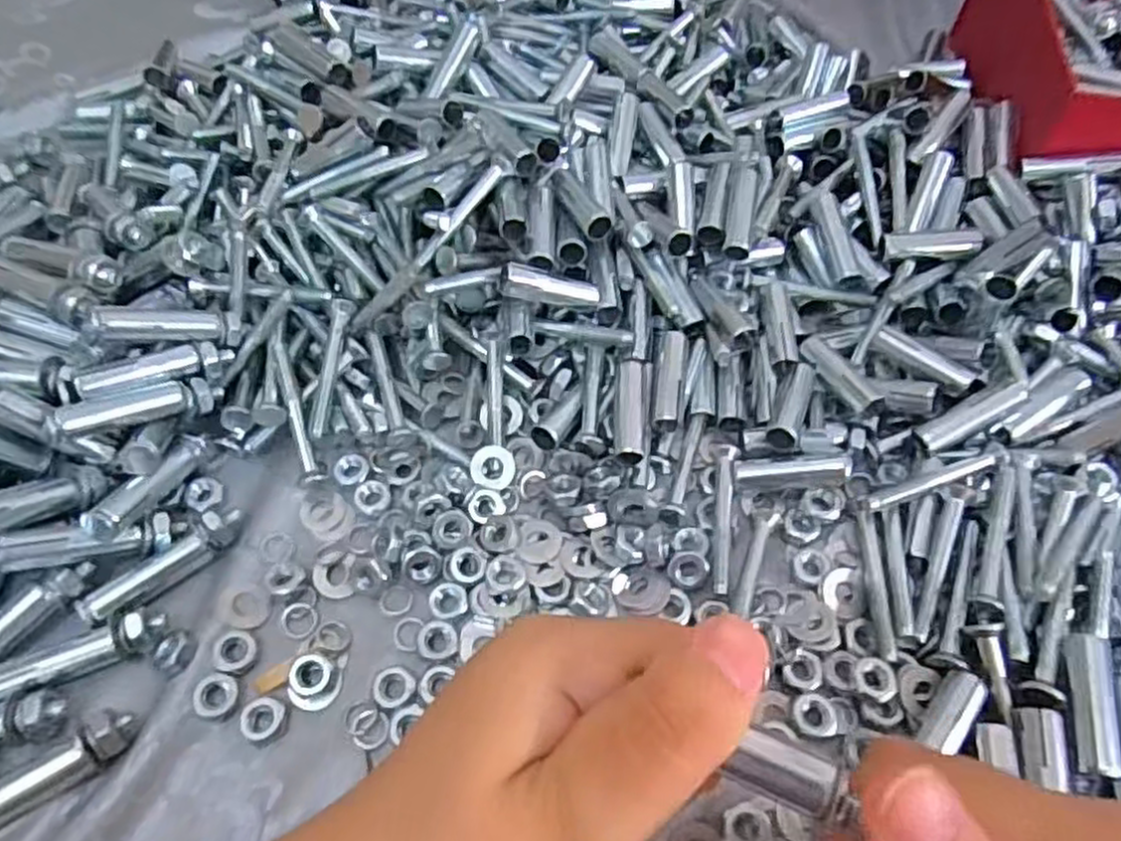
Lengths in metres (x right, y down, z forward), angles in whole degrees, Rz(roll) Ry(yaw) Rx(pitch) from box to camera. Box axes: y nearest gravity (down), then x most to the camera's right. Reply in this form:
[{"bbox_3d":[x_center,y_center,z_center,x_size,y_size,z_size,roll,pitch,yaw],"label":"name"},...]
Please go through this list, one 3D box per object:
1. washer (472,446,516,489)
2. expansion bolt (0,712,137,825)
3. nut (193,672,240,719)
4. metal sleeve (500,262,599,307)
[{"bbox_3d":[-0.025,0.017,0.281,0.016,0.004,0.016,0,75,-1],"label":"washer"},{"bbox_3d":[-0.150,0.103,0.219,0.053,0.011,0.012,-30,61,-18],"label":"expansion bolt"},{"bbox_3d":[-0.106,0.085,0.236,0.012,0.004,0.013,0,57,0],"label":"nut"},{"bbox_3d":[-0.005,-0.051,0.297,0.039,0.014,0.013,9,55,-17],"label":"metal sleeve"}]

